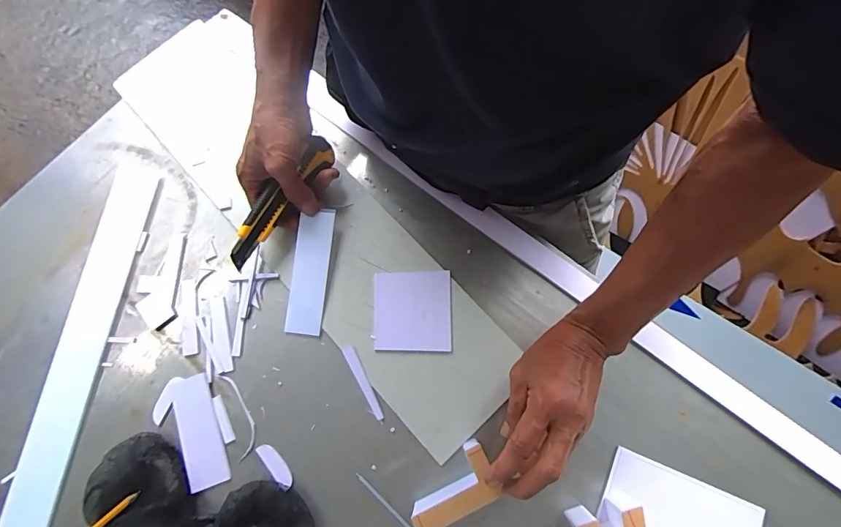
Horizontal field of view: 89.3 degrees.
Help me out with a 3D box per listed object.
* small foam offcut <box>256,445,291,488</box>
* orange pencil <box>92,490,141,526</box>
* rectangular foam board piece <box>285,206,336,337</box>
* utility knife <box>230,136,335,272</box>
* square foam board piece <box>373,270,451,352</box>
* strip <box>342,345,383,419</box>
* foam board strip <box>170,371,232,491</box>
[{"bbox_3d":[-0.144,0.200,0.424,0.018,0.005,0.049,-39,77,-8],"label":"small foam offcut"},{"bbox_3d":[-0.307,0.251,0.411,0.089,0.011,0.008,-38,77,-8],"label":"orange pencil"},{"bbox_3d":[-0.120,0.008,0.460,0.039,0.005,0.133,7,84,3],"label":"rectangular foam board piece"},{"bbox_3d":[-0.150,-0.069,0.451,0.028,0.023,0.162,33,77,10],"label":"utility knife"},{"bbox_3d":[-0.009,0.050,0.453,0.080,0.007,0.083,-1,75,2],"label":"square foam board piece"},{"bbox_3d":[-0.059,0.122,0.440,0.012,0.004,0.080,-26,76,-5],"label":"strip"},{"bbox_3d":[-0.227,0.170,0.431,0.039,0.007,0.107,-21,75,-4],"label":"foam board strip"}]

